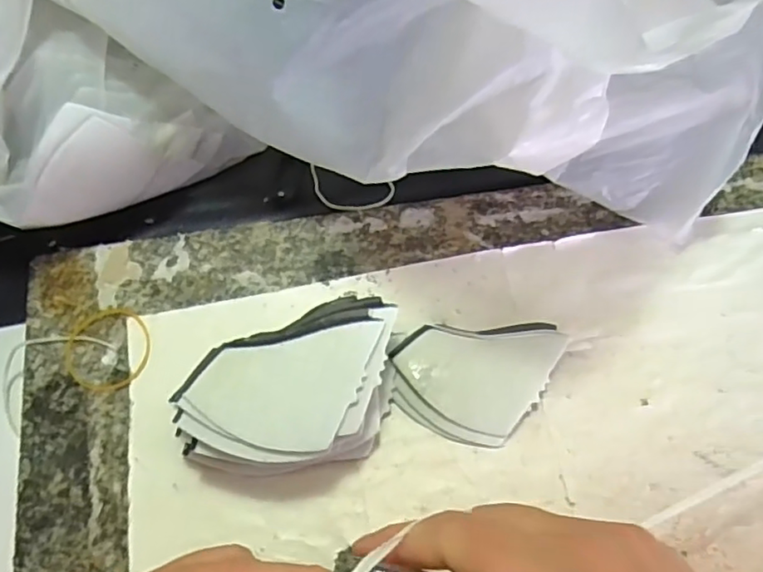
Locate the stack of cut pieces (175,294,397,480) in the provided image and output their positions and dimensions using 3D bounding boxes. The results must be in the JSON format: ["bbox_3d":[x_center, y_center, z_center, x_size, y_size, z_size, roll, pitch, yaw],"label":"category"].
[{"bbox_3d":[-0.045,0.053,0.304,0.107,0.046,0.072,-11,67,-8],"label":"stack of cut pieces"}]

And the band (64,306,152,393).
[{"bbox_3d":[-0.151,0.034,0.331,0.046,0.004,0.049,1,66,-2],"label":"band"}]

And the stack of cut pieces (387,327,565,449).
[{"bbox_3d":[0.054,0.052,0.327,0.092,0.012,0.065,-1,66,-3],"label":"stack of cut pieces"}]

